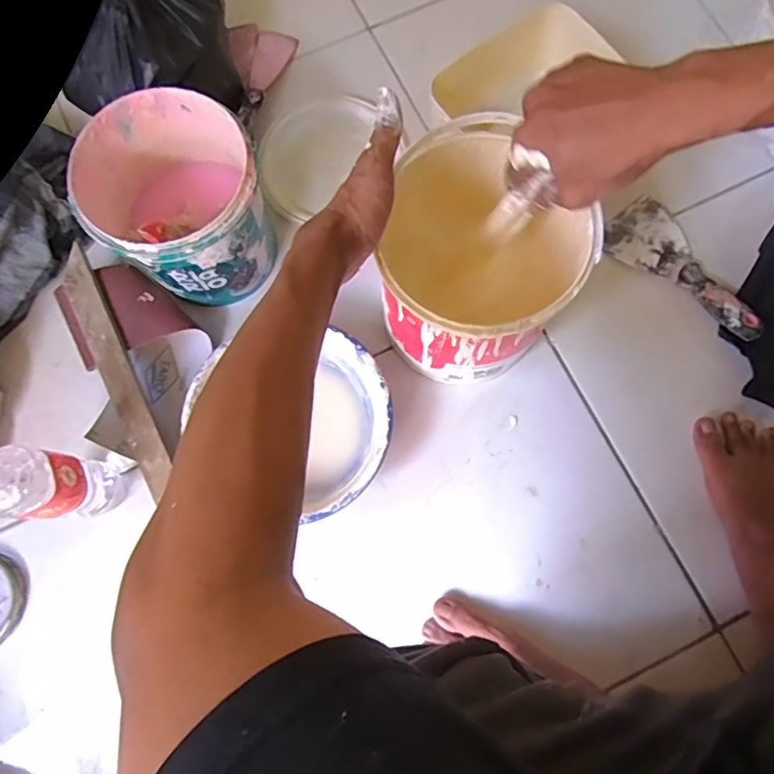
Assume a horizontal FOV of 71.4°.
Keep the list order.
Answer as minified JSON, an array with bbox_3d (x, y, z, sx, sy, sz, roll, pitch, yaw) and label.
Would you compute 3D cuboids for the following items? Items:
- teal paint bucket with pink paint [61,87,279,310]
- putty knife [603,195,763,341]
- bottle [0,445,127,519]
[{"bbox_3d":[-0.204,-0.181,0.554,0.152,0.158,0.161,0,76,1],"label":"teal paint bucket with pink paint"},{"bbox_3d":[0.337,-0.134,0.599,0.087,0.026,0.194,-41,79,-8],"label":"putty knife"},{"bbox_3d":[-0.306,0.087,0.486,0.056,0.185,0.057,0,76,1],"label":"bottle"}]

